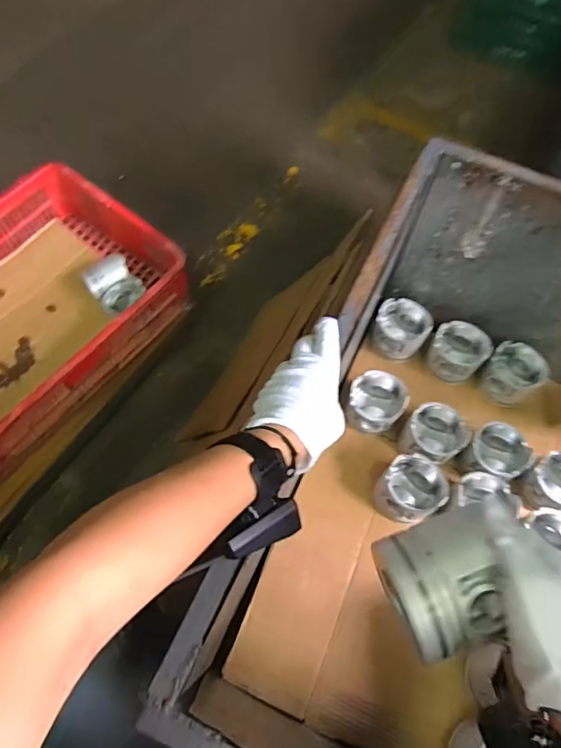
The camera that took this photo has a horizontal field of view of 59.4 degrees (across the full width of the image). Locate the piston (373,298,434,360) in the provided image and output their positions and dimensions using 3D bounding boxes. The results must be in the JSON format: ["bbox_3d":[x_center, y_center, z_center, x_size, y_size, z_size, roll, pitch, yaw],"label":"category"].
[{"bbox_3d":[0.224,-0.085,0.914,0.095,0.065,0.089,33,65,13],"label":"piston"}]

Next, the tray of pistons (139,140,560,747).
[{"bbox_3d":[0.513,0.239,0.627,1.001,0.388,0.751,22,63,8],"label":"tray of pistons"}]

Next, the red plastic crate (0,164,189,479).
[{"bbox_3d":[-0.559,-0.109,1.056,0.436,0.190,0.629,35,66,14],"label":"red plastic crate"}]

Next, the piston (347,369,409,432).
[{"bbox_3d":[0.162,0.055,0.857,0.090,0.097,0.086,1,62,-3],"label":"piston"}]

